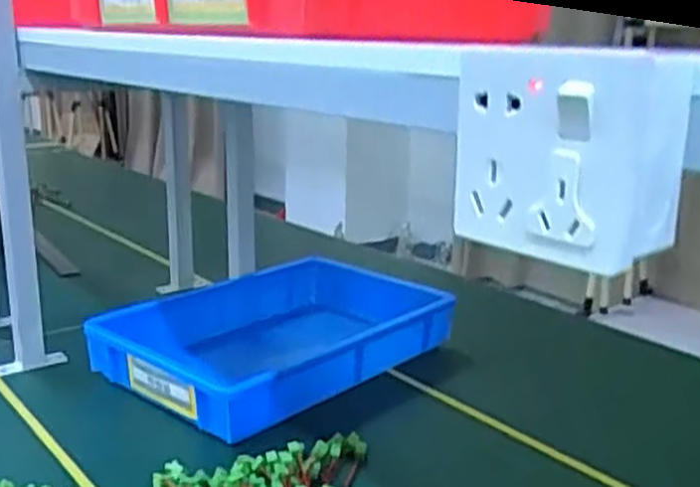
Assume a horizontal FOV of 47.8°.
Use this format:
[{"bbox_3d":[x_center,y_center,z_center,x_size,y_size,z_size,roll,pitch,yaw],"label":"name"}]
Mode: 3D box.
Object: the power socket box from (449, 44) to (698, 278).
[{"bbox_3d":[0.091,-0.040,0.335,0.041,0.085,0.094,-9,18,-38],"label":"power socket box"}]

